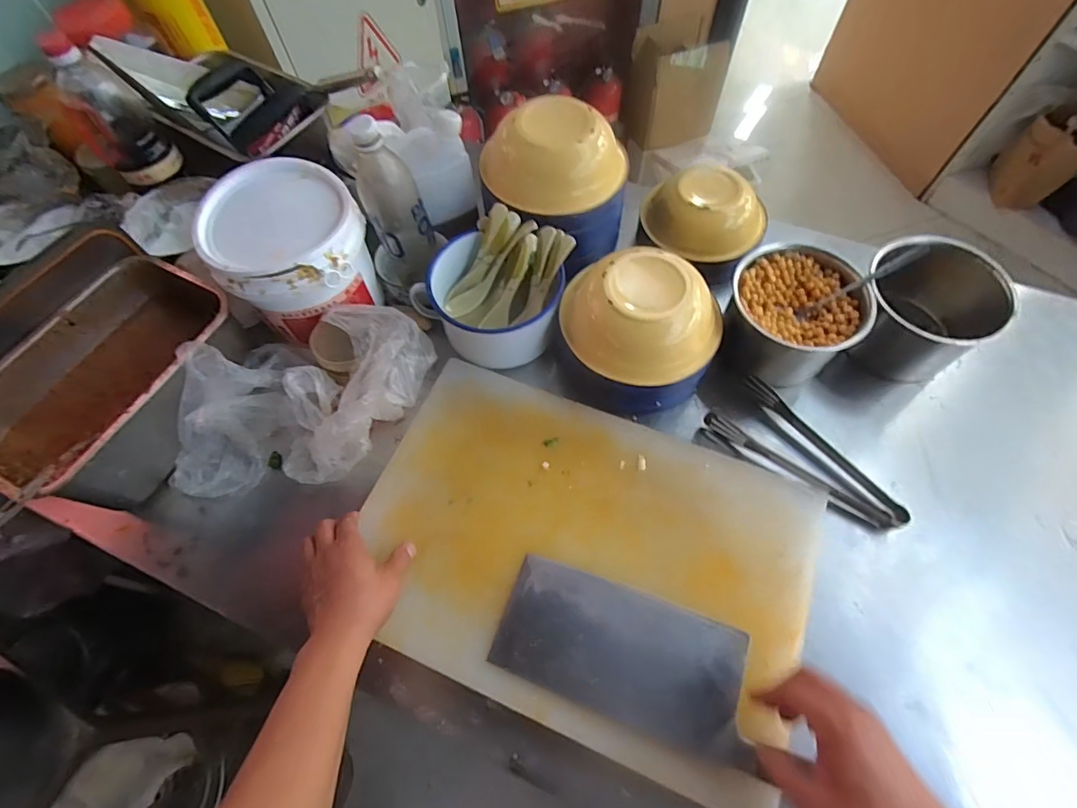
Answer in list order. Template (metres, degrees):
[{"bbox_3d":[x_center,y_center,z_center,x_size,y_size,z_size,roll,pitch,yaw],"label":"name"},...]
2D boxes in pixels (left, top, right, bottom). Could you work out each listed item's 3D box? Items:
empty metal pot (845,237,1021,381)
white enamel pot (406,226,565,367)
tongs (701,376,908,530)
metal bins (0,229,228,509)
[{"bbox_3d":[0.477,-0.120,0.621,0.141,0.137,0.138,-26,65,-11],"label":"empty metal pot"},{"bbox_3d":[-0.056,-0.140,0.642,0.169,0.093,0.146,35,69,18],"label":"white enamel pot"},{"bbox_3d":[0.322,0.063,0.594,0.111,0.029,0.224,-37,68,-16],"label":"tongs"},{"bbox_3d":[-0.485,-0.036,0.557,0.196,0.140,0.270,25,67,14],"label":"metal bins"}]

